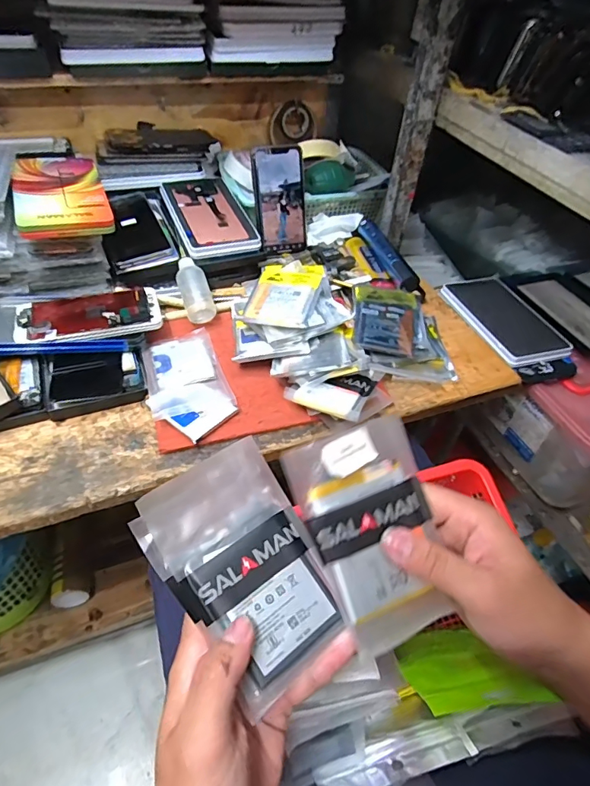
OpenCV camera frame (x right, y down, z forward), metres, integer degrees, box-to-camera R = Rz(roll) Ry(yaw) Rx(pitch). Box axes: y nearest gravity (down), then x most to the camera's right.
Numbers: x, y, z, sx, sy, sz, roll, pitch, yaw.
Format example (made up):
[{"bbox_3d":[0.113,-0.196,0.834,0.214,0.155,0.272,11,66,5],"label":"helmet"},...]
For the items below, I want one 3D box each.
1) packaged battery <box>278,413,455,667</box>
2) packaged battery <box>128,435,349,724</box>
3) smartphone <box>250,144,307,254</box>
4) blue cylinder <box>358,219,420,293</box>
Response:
[{"bbox_3d":[0.052,0.085,0.287,0.082,0.006,0.127,-20,84,-16],"label":"packaged battery"},{"bbox_3d":[-0.028,0.103,0.278,0.087,0.016,0.132,-31,77,-25],"label":"packaged battery"},{"bbox_3d":[-0.021,-0.285,0.684,0.073,0.144,0.012,-14,25,-16],"label":"smartphone"},{"bbox_3d":[0.139,-0.206,0.687,0.032,0.025,0.173,-12,50,-16],"label":"blue cylinder"}]

